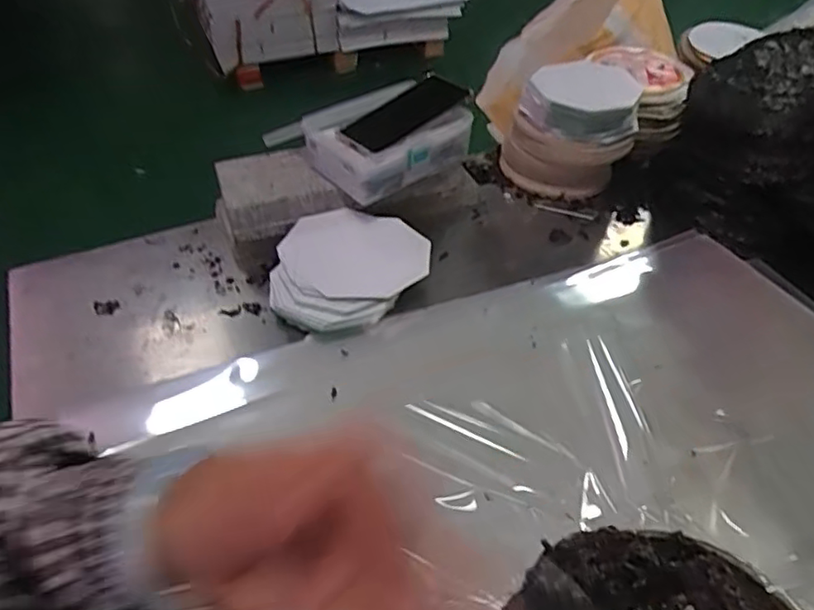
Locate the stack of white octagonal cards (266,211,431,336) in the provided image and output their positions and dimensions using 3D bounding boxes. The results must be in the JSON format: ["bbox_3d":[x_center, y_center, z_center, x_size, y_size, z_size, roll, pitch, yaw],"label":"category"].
[{"bbox_3d":[-0.070,-0.043,0.725,0.173,0.046,0.155,-27,49,-25],"label":"stack of white octagonal cards"}]

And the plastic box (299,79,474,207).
[{"bbox_3d":[-0.024,-0.212,0.784,0.179,0.072,0.141,-32,51,-28],"label":"plastic box"}]

